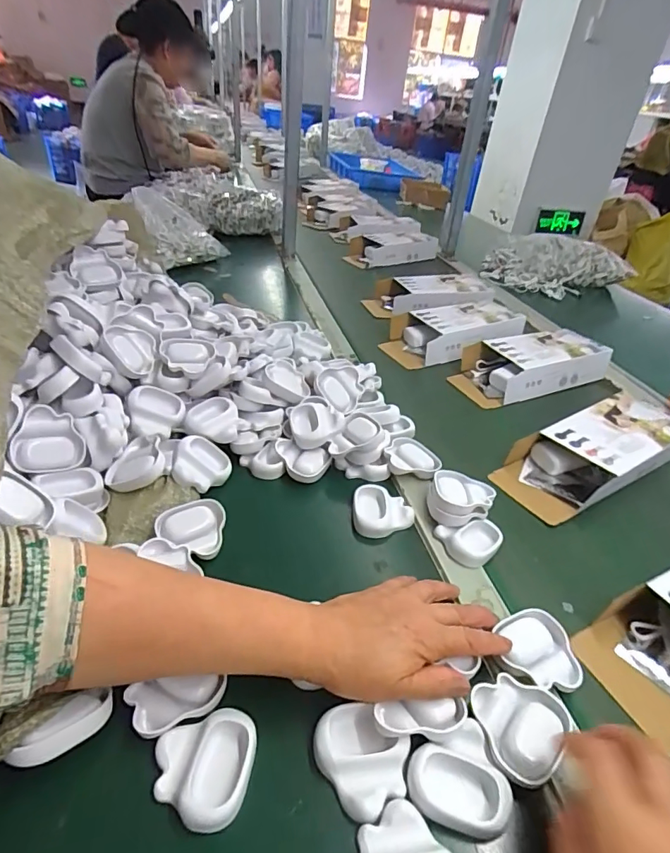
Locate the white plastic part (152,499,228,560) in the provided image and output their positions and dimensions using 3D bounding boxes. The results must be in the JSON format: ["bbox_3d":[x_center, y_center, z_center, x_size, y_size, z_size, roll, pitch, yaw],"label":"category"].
[{"bbox_3d":[-0.139,0.100,0.454,0.062,0.015,0.066,-3,37,-11],"label":"white plastic part"}]

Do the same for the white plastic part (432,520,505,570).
[{"bbox_3d":[0.134,0.116,0.464,0.061,0.020,0.045,1,36,-6],"label":"white plastic part"}]

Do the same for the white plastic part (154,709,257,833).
[{"bbox_3d":[-0.083,0.215,0.301,0.060,0.015,0.060,9,36,5],"label":"white plastic part"}]

